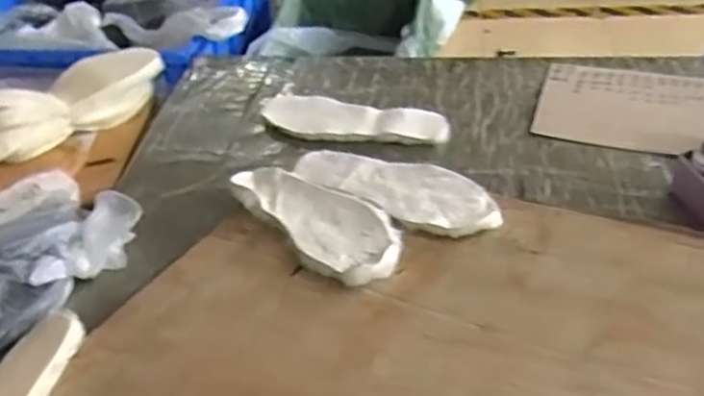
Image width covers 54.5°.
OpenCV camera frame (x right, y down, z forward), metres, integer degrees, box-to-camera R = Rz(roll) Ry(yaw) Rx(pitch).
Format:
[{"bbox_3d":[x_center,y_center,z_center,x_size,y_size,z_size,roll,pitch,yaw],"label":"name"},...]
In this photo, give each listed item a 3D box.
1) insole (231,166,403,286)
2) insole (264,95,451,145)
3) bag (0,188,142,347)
[{"bbox_3d":[-0.040,0.020,0.809,0.106,0.019,0.272,-29,40,-23],"label":"insole"},{"bbox_3d":[0.007,-0.116,0.996,0.264,0.024,0.086,5,42,13],"label":"insole"},{"bbox_3d":[-0.352,0.076,0.752,0.088,0.094,0.252,24,49,31],"label":"bag"}]

